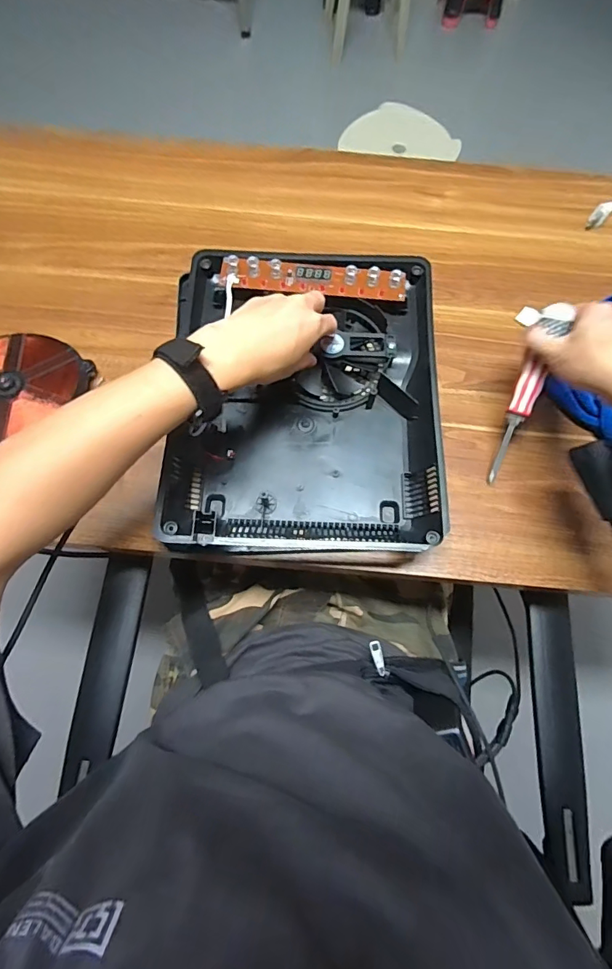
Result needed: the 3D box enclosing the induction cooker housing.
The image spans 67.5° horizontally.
[{"bbox_3d":[-0.003,-0.091,0.493,0.272,0.070,0.330,1,71,-2],"label":"induction cooker housing"}]

